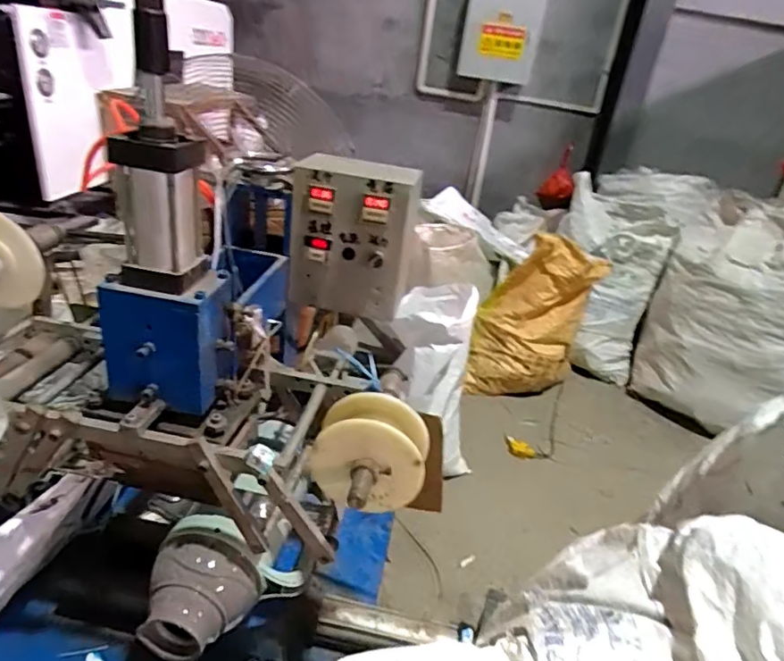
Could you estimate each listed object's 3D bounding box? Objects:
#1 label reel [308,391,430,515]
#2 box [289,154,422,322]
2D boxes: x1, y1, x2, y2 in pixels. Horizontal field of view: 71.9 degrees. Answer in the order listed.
[{"bbox_3d":[-0.031,0.162,0.667,0.141,0.120,0.123,7,27,2],"label":"label reel"},{"bbox_3d":[-0.074,-0.158,0.963,0.207,0.259,0.109,8,27,4],"label":"box"}]

